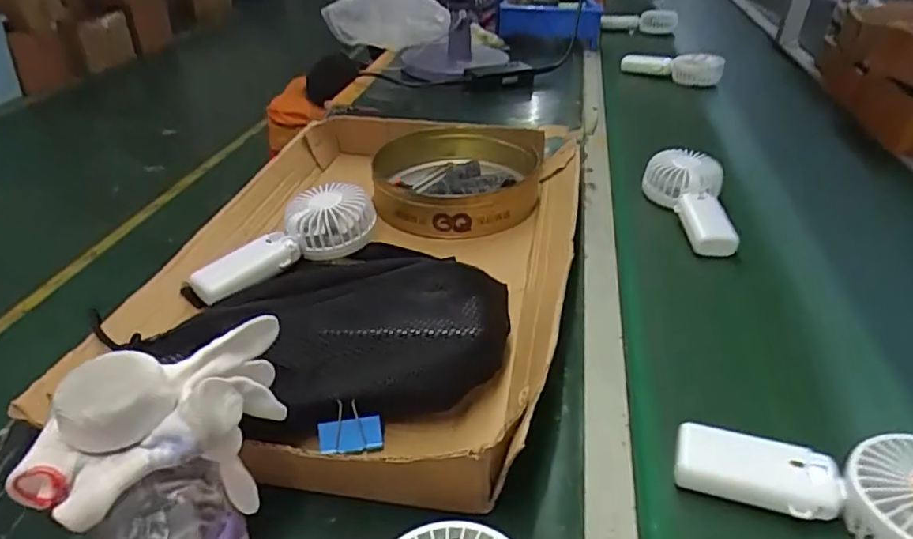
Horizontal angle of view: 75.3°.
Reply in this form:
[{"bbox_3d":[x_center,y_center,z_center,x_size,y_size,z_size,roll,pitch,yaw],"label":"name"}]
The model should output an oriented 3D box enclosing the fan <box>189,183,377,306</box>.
[{"bbox_3d":[-0.163,-0.025,0.564,0.183,0.043,0.070,-32,45,-22],"label":"fan"}]

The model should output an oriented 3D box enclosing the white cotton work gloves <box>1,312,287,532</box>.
[{"bbox_3d":[-0.132,0.081,0.290,0.069,0.101,0.131,23,39,28],"label":"white cotton work gloves"}]

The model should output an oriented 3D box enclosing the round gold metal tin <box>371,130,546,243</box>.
[{"bbox_3d":[0.000,-0.109,0.696,0.184,0.055,0.201,-1,34,-4],"label":"round gold metal tin"}]

